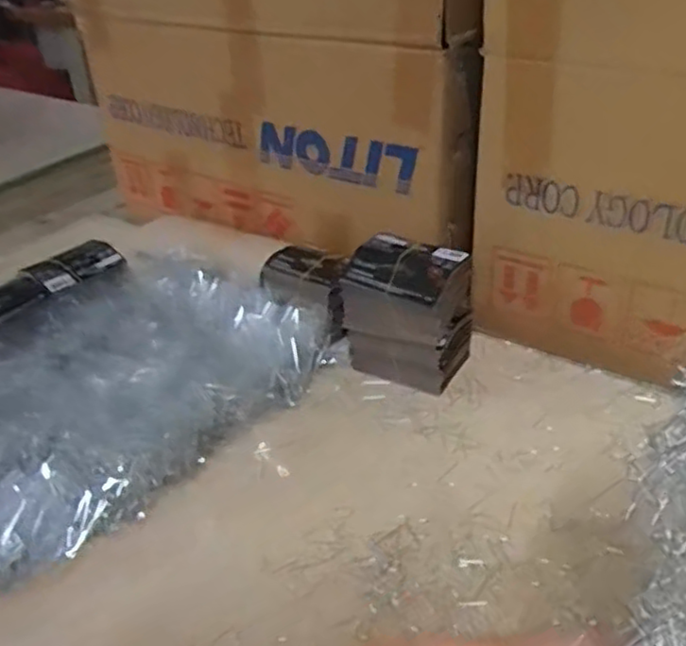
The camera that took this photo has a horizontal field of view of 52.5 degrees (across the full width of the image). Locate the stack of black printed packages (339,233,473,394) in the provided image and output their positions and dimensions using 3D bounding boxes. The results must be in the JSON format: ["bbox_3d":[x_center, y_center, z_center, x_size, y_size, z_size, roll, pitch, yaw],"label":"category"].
[{"bbox_3d":[0.065,-0.009,0.696,0.112,0.144,0.089,18,38,30],"label":"stack of black printed packages"}]

